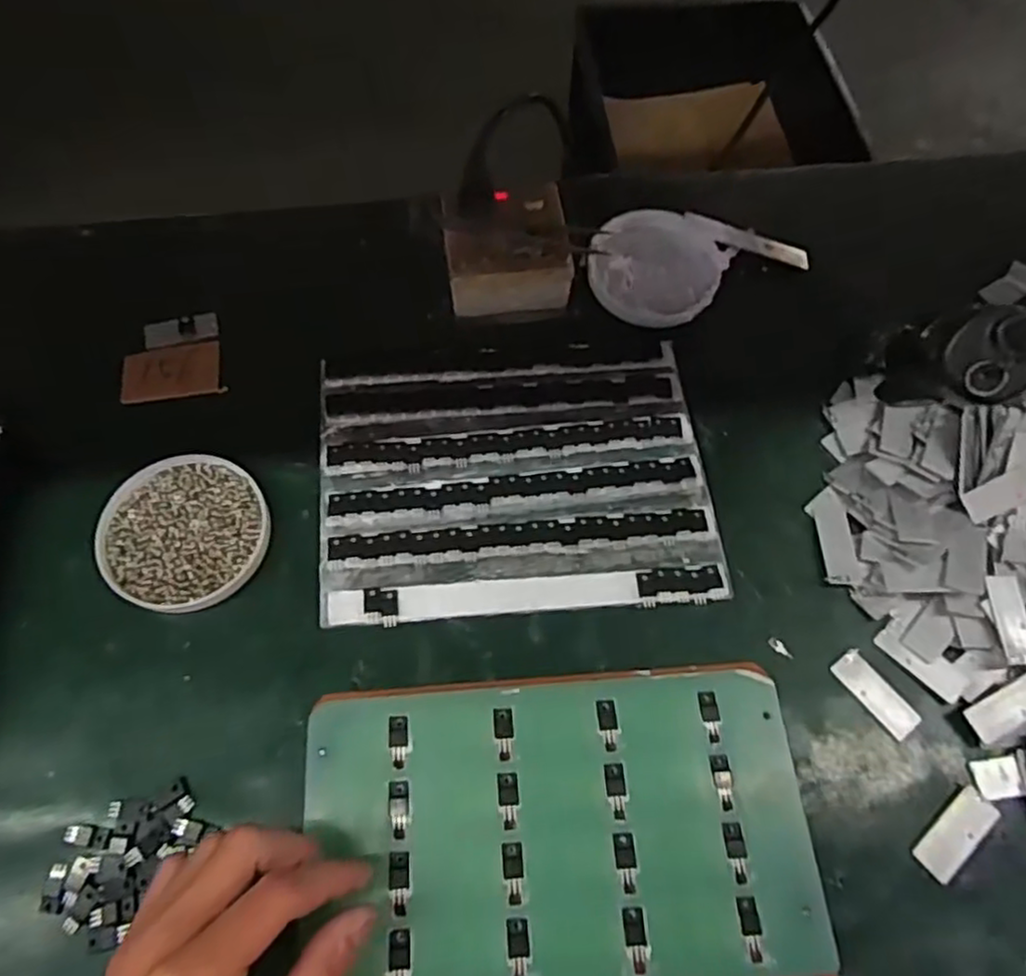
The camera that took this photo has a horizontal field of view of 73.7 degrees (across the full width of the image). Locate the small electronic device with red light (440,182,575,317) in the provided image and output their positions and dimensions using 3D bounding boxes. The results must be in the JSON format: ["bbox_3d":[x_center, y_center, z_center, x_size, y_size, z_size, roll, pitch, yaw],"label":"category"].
[{"bbox_3d":[-0.007,-0.177,0.504,0.093,0.038,0.087,-6,65,-5],"label":"small electronic device with red light"}]

